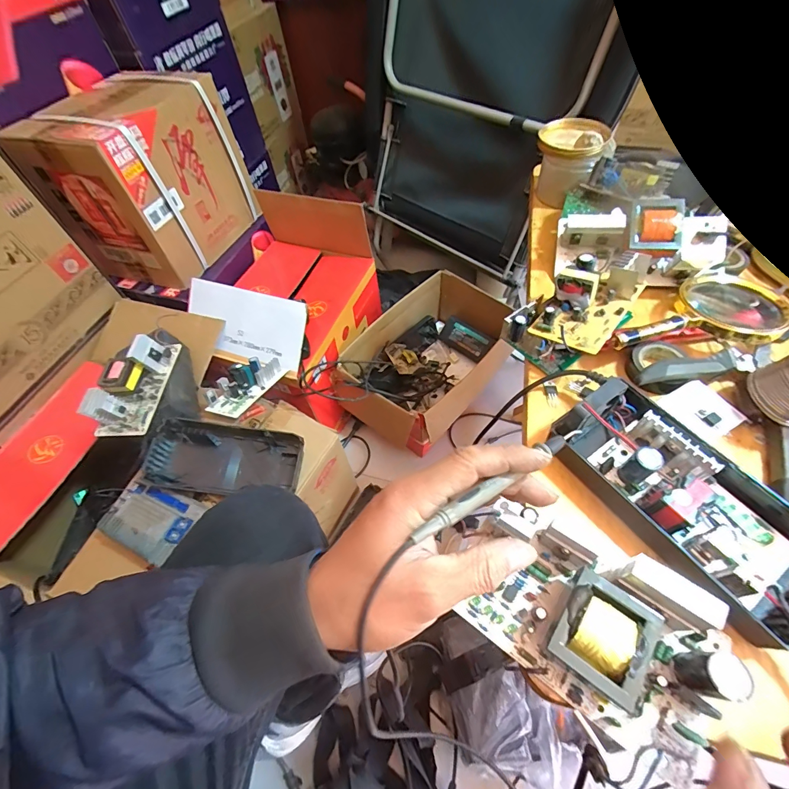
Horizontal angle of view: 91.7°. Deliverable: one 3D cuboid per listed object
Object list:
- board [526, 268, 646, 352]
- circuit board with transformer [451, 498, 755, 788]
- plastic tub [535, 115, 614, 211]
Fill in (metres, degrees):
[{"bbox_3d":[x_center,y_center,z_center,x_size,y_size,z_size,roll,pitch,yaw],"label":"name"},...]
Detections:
[{"bbox_3d":[0.177,-0.085,0.352,0.063,0.032,0.091,34,65,24],"label":"board"},{"bbox_3d":[0.115,0.133,0.235,0.155,0.053,0.087,30,63,23],"label":"circuit board with transformer"},{"bbox_3d":[0.229,-0.301,0.501,0.092,0.079,0.101,17,59,16],"label":"plastic tub"}]

